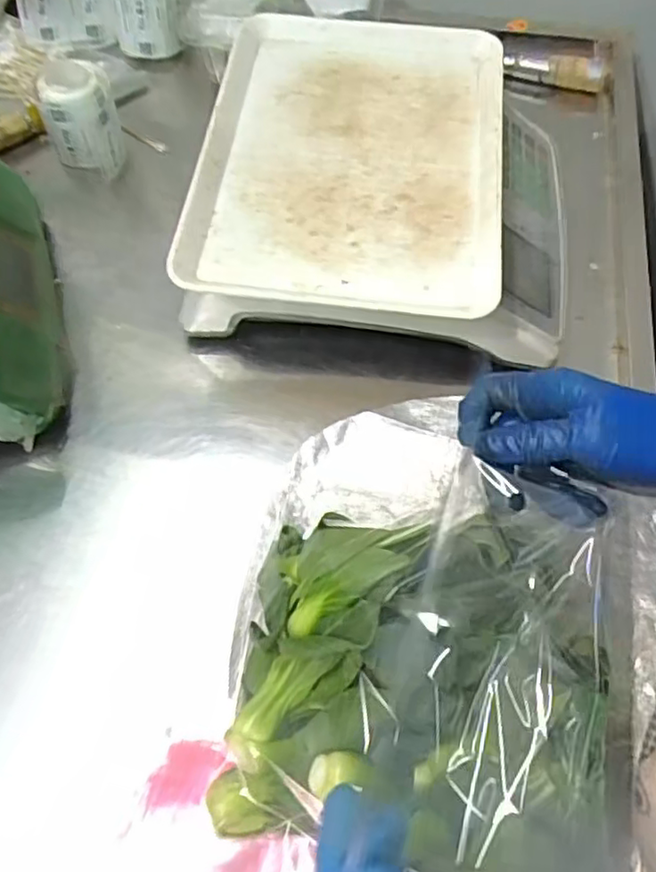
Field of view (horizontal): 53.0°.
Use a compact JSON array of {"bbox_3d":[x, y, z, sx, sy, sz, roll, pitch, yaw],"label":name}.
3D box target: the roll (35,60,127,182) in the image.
[{"bbox_3d":[-0.207,-0.264,0.557,0.057,0.079,0.060,1,63,-2],"label":"roll"}]

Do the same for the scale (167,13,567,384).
[{"bbox_3d":[0.044,-0.161,0.488,0.272,0.097,0.278,10,63,2],"label":"scale"}]

